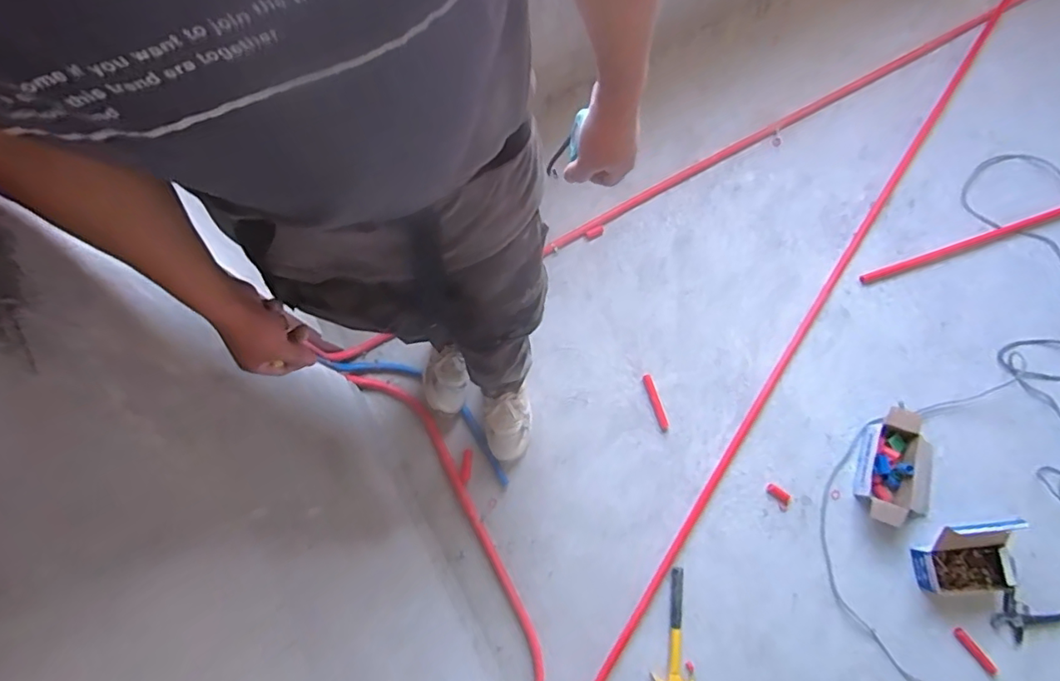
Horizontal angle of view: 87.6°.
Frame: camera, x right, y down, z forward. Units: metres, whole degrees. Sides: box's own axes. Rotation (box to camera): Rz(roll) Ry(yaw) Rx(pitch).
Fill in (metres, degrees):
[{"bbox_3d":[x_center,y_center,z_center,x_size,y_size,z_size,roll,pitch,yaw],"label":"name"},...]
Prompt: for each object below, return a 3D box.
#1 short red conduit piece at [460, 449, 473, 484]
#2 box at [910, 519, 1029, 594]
[{"bbox_3d":[-0.158,0.313,1.379,0.023,0.016,0.084,7,78,3],"label":"short red conduit piece"},{"bbox_3d":[1.029,0.507,1.295,0.226,0.081,0.150,-6,79,-3],"label":"box"}]

